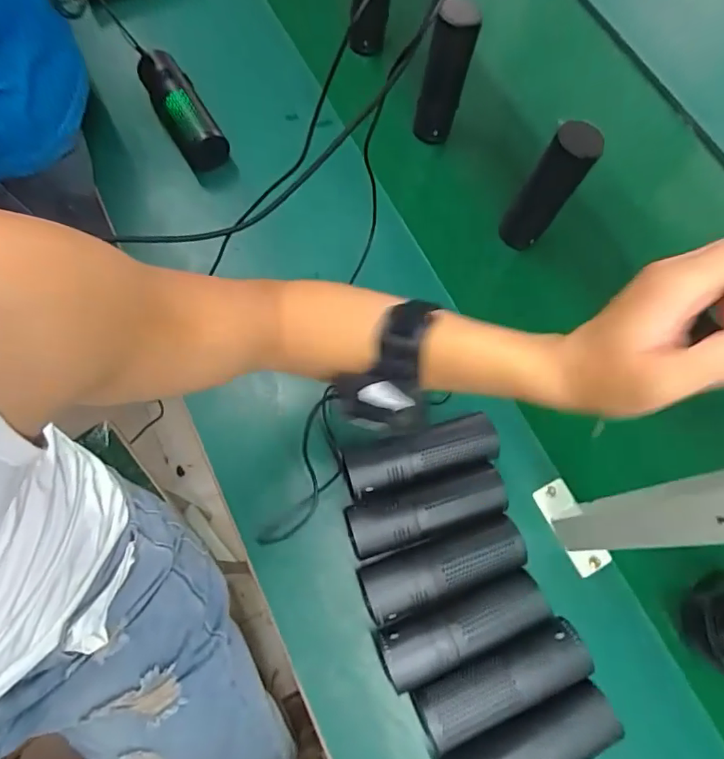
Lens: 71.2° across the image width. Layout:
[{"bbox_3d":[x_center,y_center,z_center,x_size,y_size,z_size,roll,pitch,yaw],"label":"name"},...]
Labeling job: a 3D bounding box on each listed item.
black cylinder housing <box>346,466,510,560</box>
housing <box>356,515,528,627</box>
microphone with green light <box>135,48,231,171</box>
[{"bbox_3d":[0.066,0.137,0.526,0.162,0.046,0.056,-15,73,-9],"label":"black cylinder housing"},{"bbox_3d":[0.080,0.189,0.506,0.163,0.057,0.056,-18,73,-10],"label":"housing"},{"bbox_3d":[-0.237,-0.350,0.677,0.056,0.069,0.165,-29,76,-13],"label":"microphone with green light"}]

